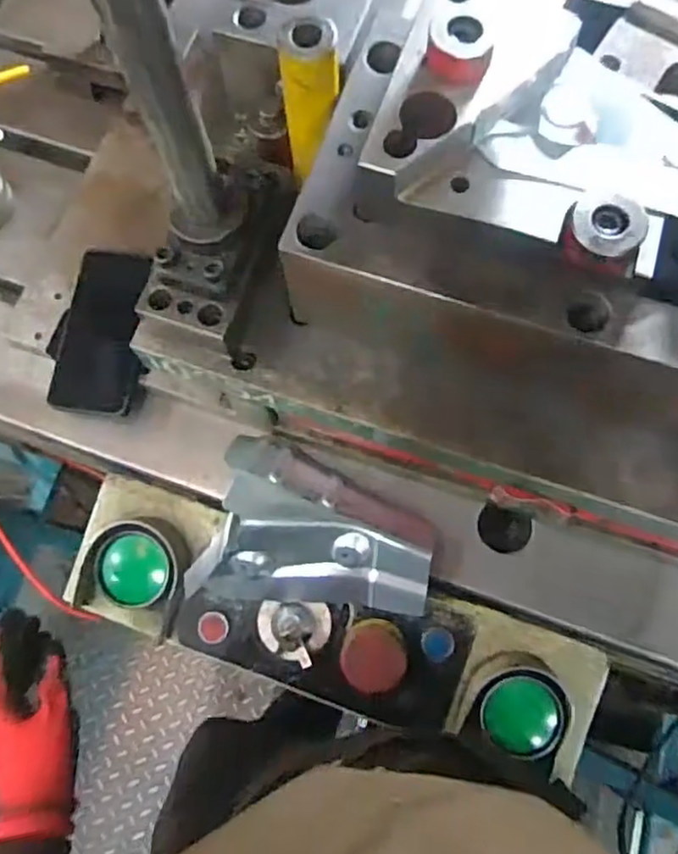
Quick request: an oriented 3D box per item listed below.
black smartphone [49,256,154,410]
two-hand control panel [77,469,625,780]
[{"bbox_3d":[-0.229,-0.092,0.633,0.075,0.014,0.157,6,83,2],"label":"black smartphone"},{"bbox_3d":[-0.012,0.188,0.610,0.489,0.074,0.135,20,75,5],"label":"two-hand control panel"}]

